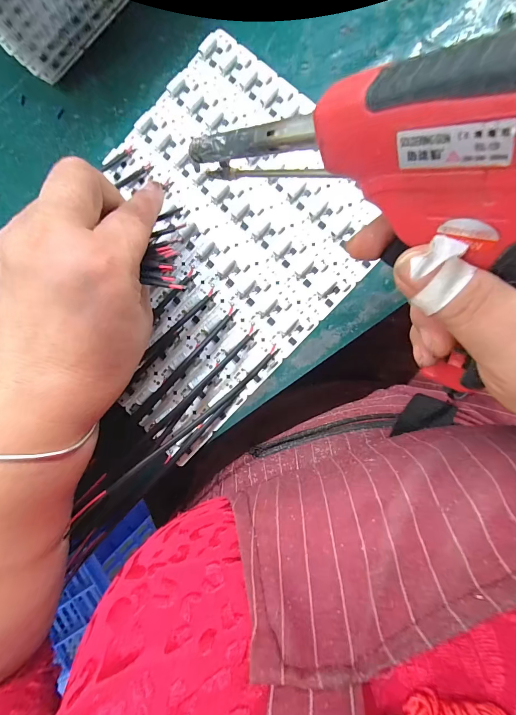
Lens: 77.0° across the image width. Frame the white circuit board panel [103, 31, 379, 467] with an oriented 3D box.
[{"bbox_3d":[-0.041,-0.078,0.228,0.192,0.006,0.232,44,94,7],"label":"white circuit board panel"}]

